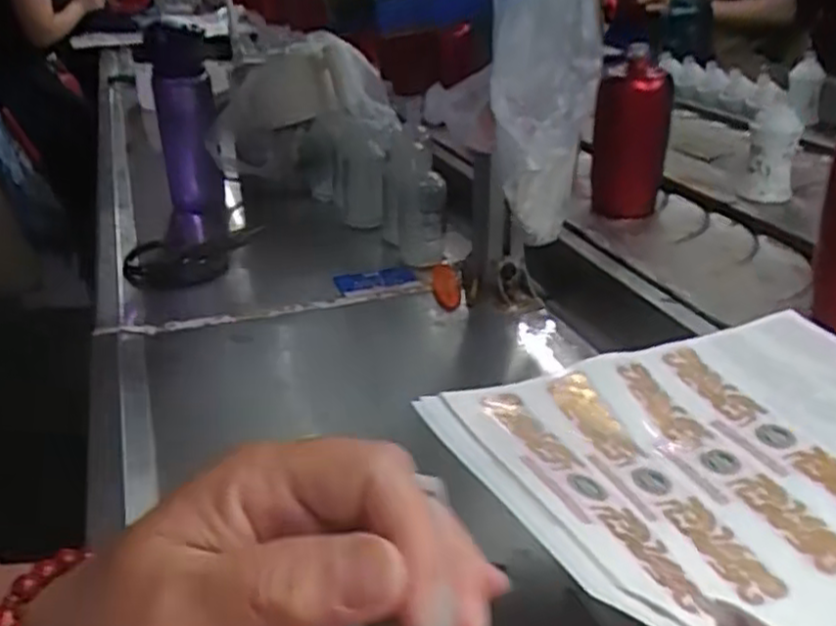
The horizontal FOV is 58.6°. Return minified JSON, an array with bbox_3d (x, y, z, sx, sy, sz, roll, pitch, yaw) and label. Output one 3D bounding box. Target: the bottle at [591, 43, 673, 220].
[{"bbox_3d":[0.247,-0.206,0.866,0.081,0.173,0.062,6,28,14],"label":"bottle"}]

